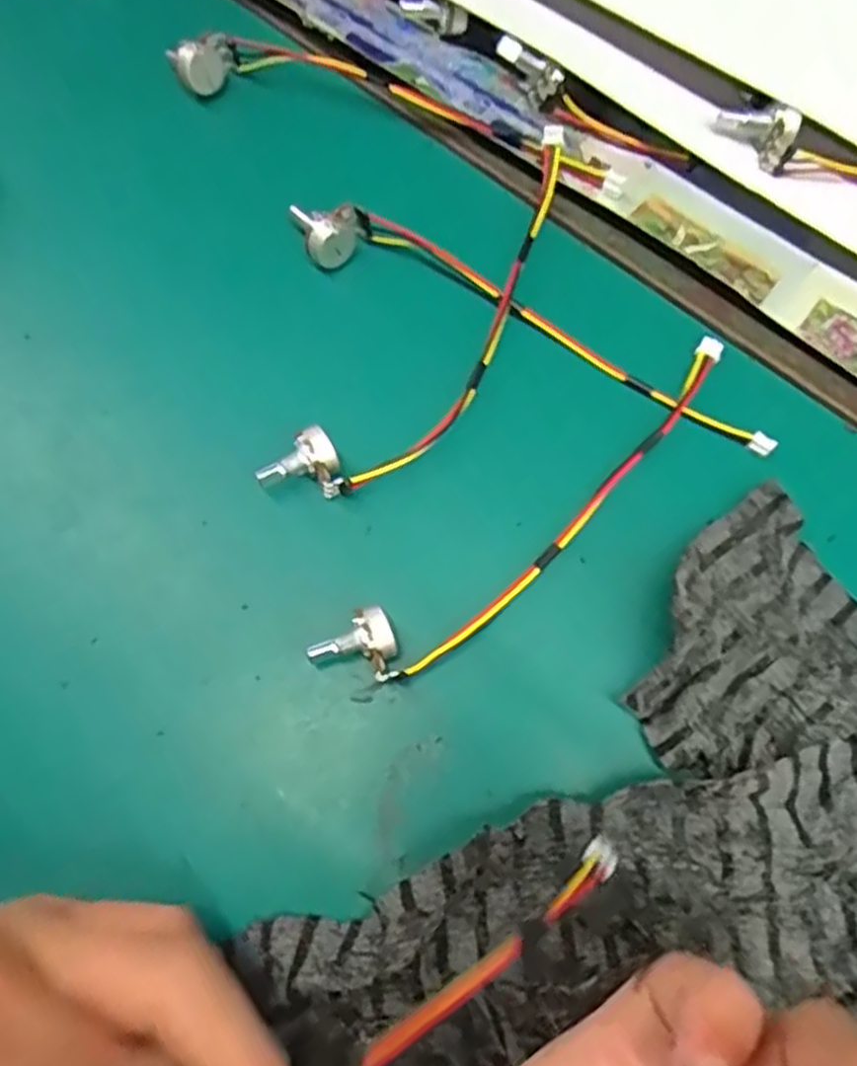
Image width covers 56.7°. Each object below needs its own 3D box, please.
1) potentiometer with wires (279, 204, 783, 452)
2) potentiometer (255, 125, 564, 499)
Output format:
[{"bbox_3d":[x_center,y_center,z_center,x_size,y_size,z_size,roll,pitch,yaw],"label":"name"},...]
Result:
[{"bbox_3d":[0.035,-0.071,0.264,0.175,0.020,0.024,24,75,7],"label":"potentiometer with wires"},{"bbox_3d":[0.009,-0.066,0.259,0.035,0.016,0.156,35,77,10],"label":"potentiometer"}]

